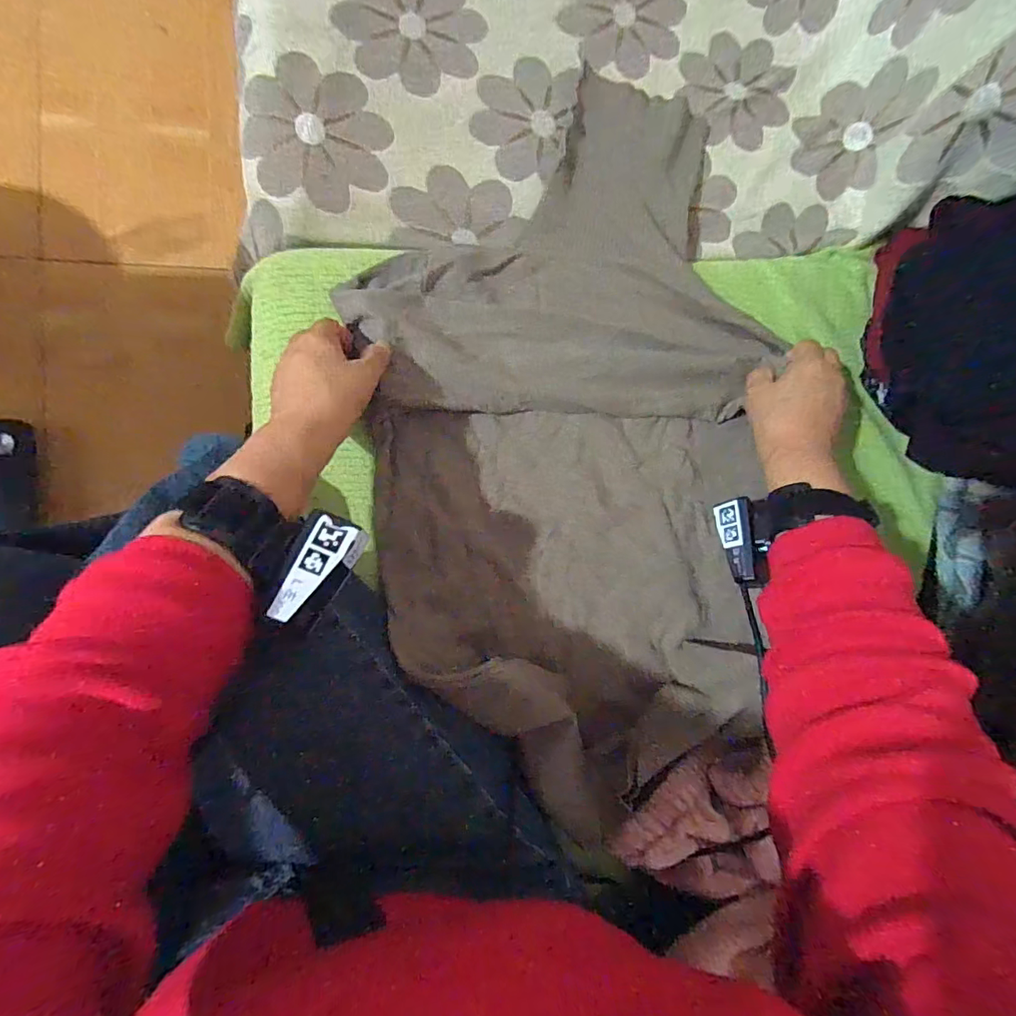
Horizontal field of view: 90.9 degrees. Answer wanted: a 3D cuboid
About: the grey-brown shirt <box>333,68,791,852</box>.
[{"bbox_3d":[0.066,-0.062,0.424,0.361,0.054,0.582,-9,89,-9],"label":"grey-brown shirt"}]

